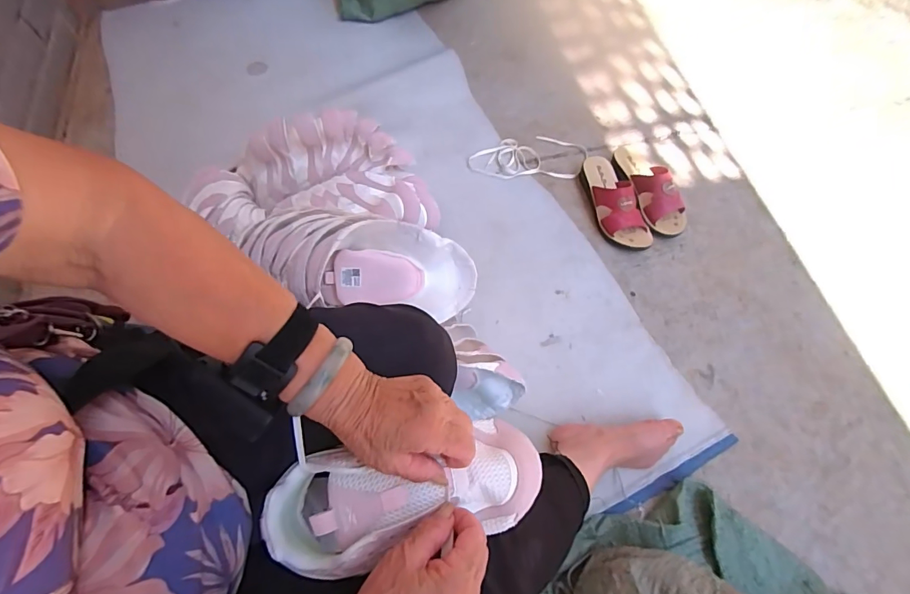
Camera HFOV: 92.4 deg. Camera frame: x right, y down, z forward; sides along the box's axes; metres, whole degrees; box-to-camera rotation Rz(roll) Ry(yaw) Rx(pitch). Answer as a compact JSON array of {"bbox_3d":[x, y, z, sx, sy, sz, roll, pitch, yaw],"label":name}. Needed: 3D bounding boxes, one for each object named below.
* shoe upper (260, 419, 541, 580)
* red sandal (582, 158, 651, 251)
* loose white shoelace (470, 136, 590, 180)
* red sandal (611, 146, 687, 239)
[{"bbox_3d":[-0.039,0.162,0.357,0.223,0.040,0.088,-9,66,-8],"label":"shoe upper"},{"bbox_3d":[0.317,-0.198,0.878,0.082,0.078,0.229,-18,67,-9],"label":"red sandal"},{"bbox_3d":[0.159,-0.310,0.957,0.256,0.017,0.113,1,66,-1],"label":"loose white shoelace"},{"bbox_3d":[0.398,-0.228,0.895,0.086,0.076,0.228,-16,67,-8],"label":"red sandal"}]

